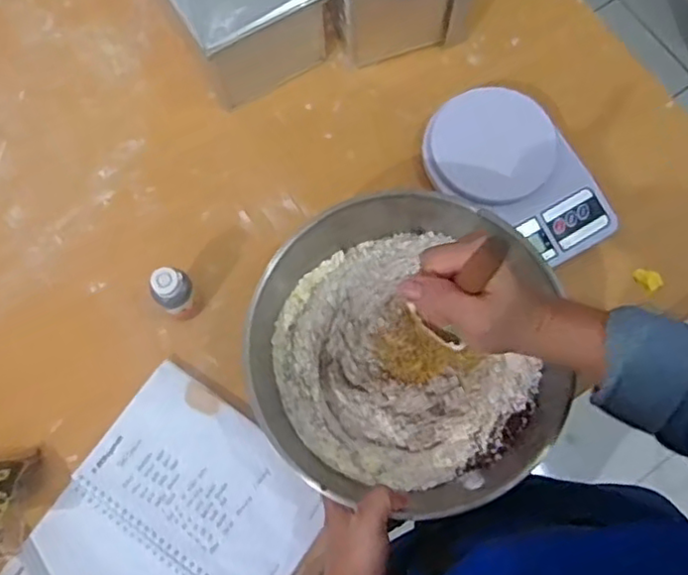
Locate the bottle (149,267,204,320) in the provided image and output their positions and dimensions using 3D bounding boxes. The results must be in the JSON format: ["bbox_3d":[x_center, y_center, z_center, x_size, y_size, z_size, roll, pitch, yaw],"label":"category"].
[{"bbox_3d":[-0.155,0.008,0.613,0.031,0.079,0.034,0,74,0],"label":"bottle"}]

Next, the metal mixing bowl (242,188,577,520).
[{"bbox_3d":[0.056,0.047,0.570,0.263,0.086,0.266,0,74,0],"label":"metal mixing bowl"}]

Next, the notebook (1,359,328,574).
[{"bbox_3d":[-0.160,0.229,0.580,0.207,0.011,0.261,34,77,10],"label":"notebook"}]

